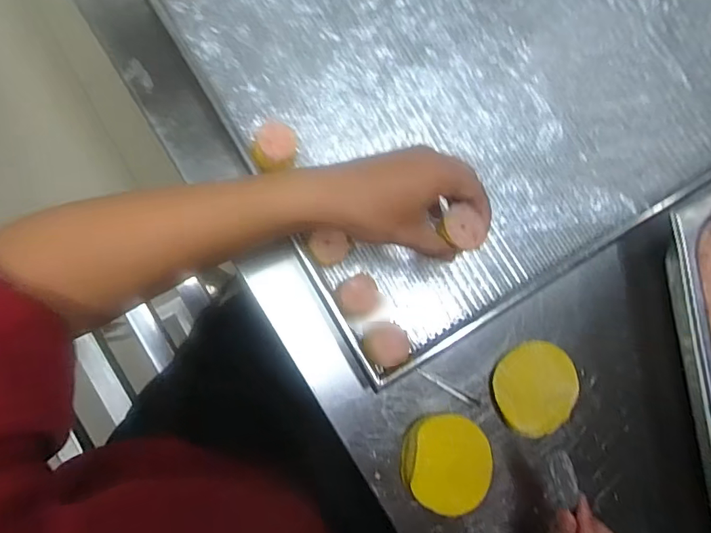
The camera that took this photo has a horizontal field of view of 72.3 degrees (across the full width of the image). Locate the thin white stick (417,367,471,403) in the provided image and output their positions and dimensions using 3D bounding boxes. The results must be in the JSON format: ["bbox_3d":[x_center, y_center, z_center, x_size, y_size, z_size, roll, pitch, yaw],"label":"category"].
[{"bbox_3d":[0.082,0.110,0.450,0.058,0.004,0.005,33,83,-4],"label":"thin white stick"}]

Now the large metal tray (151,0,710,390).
[{"bbox_3d":[0.179,-0.234,0.476,0.631,0.033,0.428,-31,90,-8],"label":"large metal tray"}]

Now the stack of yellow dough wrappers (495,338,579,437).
[{"bbox_3d":[0.171,0.115,0.457,0.081,0.011,0.083,-37,91,-8],"label":"stack of yellow dough wrappers"}]

